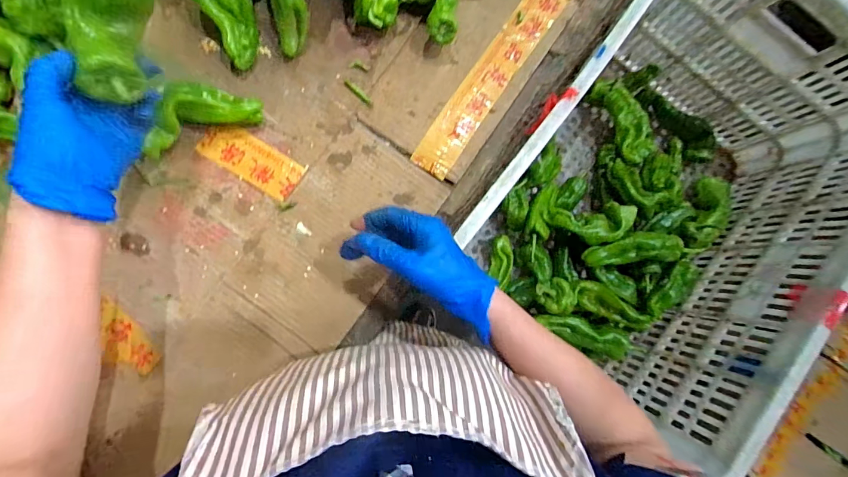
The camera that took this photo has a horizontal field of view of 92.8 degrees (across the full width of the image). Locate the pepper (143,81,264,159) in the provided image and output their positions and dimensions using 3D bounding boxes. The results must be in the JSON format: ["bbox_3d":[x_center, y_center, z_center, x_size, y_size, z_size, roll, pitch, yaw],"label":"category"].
[{"bbox_3d":[-0.248,-0.137,0.445,0.126,0.059,0.049,-25,88,-6],"label":"pepper"}]

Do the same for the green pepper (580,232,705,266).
[{"bbox_3d":[0.342,0.015,0.637,0.164,0.035,0.047,-7,86,10],"label":"green pepper"}]

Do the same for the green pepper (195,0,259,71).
[{"bbox_3d":[-0.223,-0.262,0.451,0.055,0.038,0.132,-16,107,-6],"label":"green pepper"}]

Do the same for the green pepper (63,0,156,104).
[{"bbox_3d":[-0.243,-0.185,0.317,0.052,0.049,0.136,21,105,-3],"label":"green pepper"}]

